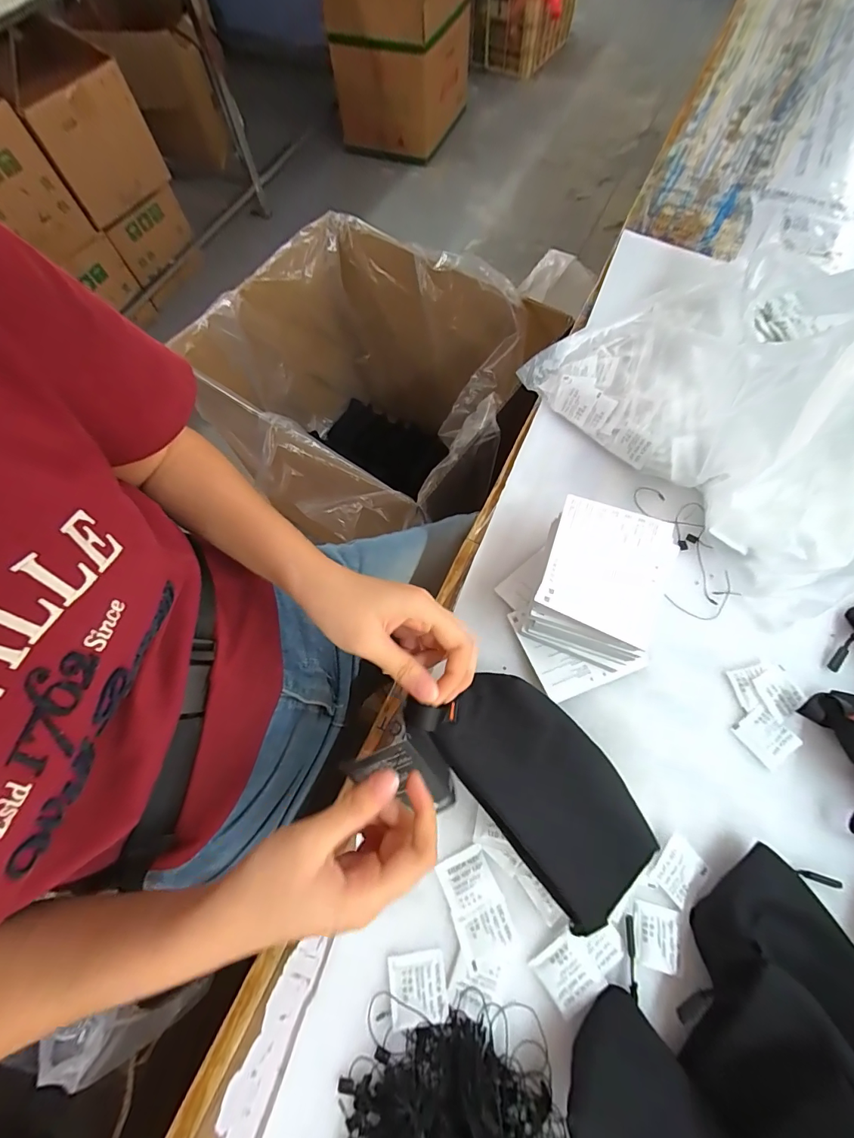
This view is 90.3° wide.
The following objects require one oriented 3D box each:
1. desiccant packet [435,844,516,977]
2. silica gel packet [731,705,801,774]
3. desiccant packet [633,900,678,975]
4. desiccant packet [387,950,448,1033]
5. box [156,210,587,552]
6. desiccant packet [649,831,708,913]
[{"bbox_3d":[0.038,0.257,0.323,0.041,0.004,0.072,-22,69,-6],"label":"desiccant packet"},{"bbox_3d":[0.289,0.144,0.363,0.038,0.004,0.042,-36,71,-12],"label":"silica gel packet"},{"bbox_3d":[0.169,0.272,0.314,0.031,0.005,0.037,12,69,7],"label":"desiccant packet"},{"bbox_3d":[-0.007,0.301,0.304,0.040,0.004,0.040,-7,68,0],"label":"desiccant packet"},{"bbox_3d":[-0.125,-0.327,0.995,0.619,0.489,0.568,29,72,13],"label":"box"},{"bbox_3d":[0.193,0.231,0.326,0.043,0.006,0.039,46,69,-2],"label":"desiccant packet"}]

